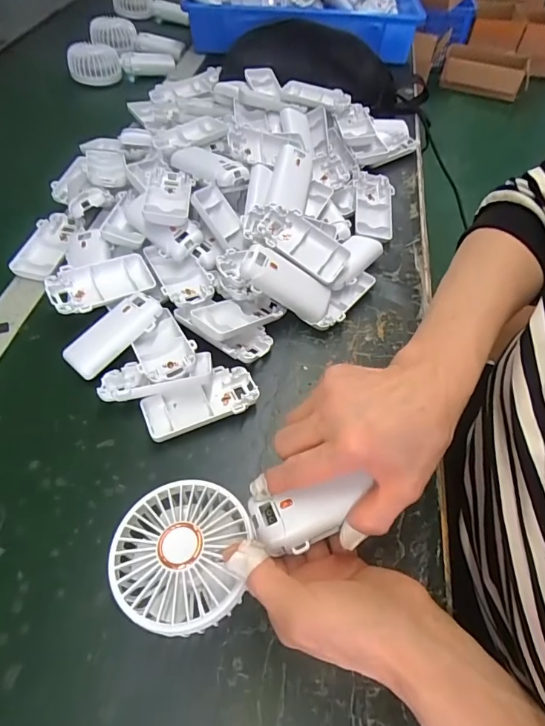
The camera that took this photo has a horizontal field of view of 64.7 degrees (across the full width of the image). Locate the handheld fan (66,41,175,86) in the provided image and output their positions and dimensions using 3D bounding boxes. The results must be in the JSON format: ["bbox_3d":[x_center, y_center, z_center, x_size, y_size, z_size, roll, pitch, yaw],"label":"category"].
[{"bbox_3d":[-0.274,-0.550,0.781,0.175,0.059,0.048,-27,60,-20],"label":"handheld fan"}]

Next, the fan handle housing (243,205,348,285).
[{"bbox_3d":[0.021,-0.127,0.431,0.114,0.024,0.048,28,58,16],"label":"fan handle housing"}]

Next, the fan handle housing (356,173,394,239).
[{"bbox_3d":[0.121,-0.186,0.516,0.046,0.031,0.091,7,55,2],"label":"fan handle housing"}]

